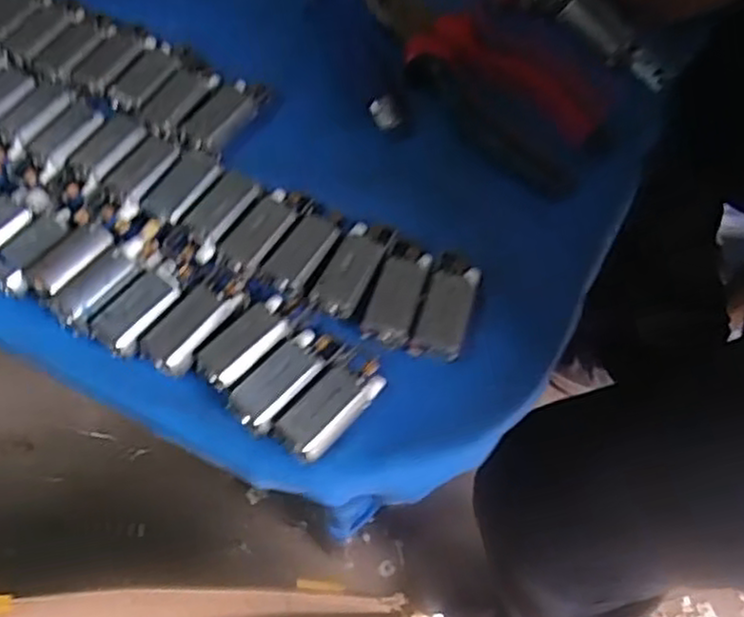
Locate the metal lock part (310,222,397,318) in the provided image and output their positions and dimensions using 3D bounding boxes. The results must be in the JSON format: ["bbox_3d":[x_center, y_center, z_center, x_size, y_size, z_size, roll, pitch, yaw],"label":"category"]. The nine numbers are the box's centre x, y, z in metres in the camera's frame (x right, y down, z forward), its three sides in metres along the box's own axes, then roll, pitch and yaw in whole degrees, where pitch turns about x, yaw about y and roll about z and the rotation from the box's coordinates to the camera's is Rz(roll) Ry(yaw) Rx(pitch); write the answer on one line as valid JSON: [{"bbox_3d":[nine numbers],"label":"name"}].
[{"bbox_3d":[-0.007,-0.019,0.295,0.019,0.004,0.045,25,62,10],"label":"metal lock part"}]

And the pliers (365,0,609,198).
[{"bbox_3d":[0.044,-0.116,0.345,0.053,0.014,0.150,-37,69,-22],"label":"pliers"}]

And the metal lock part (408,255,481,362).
[{"bbox_3d":[0.031,-0.002,0.289,0.020,0.006,0.046,18,61,6],"label":"metal lock part"}]

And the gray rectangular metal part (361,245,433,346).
[{"bbox_3d":[0.011,-0.009,0.290,0.019,0.004,0.045,17,61,5],"label":"gray rectangular metal part"}]

